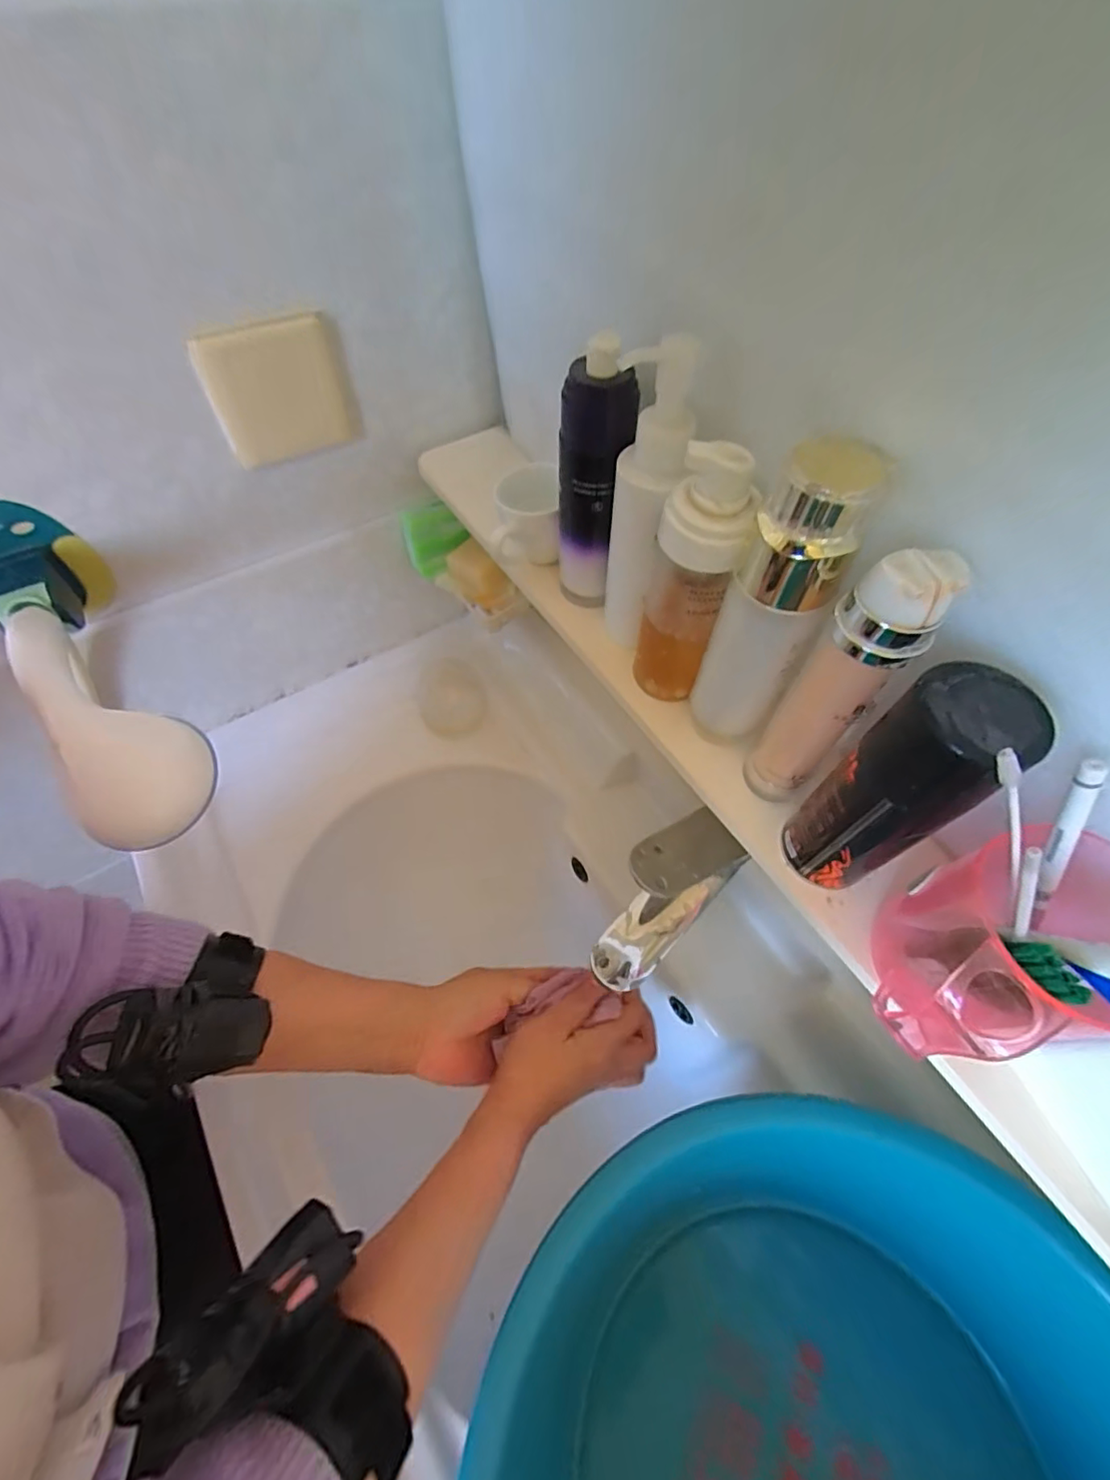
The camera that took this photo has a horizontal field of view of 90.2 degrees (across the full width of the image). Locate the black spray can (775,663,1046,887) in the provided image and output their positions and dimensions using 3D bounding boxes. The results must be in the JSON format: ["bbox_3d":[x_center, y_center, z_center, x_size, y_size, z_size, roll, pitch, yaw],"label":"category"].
[{"bbox_3d":[0.142,0.025,0.238,0.041,0.129,0.041,1,59,-1],"label":"black spray can"}]

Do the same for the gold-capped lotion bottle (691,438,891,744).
[{"bbox_3d":[0.100,-0.057,0.266,0.042,0.162,0.037,17,60,9],"label":"gold-capped lotion bottle"}]

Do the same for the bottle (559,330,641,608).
[{"bbox_3d":[0.021,-0.149,0.338,0.042,0.157,0.035,4,59,1],"label":"bottle"}]

